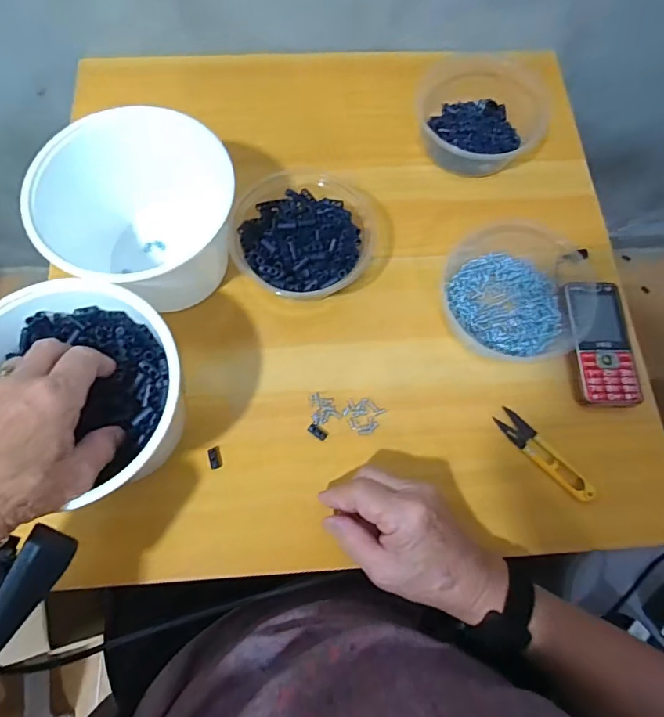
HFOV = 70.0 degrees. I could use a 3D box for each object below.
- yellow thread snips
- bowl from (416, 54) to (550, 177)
[{"bbox_3d":[0.198,0.089,0.441,0.105,0.008,0.023,43,77,11],"label":"yellow thread snips"},{"bbox_3d":[0.165,-0.277,0.539,0.144,0.057,0.137,0,73,-1],"label":"bowl"}]

